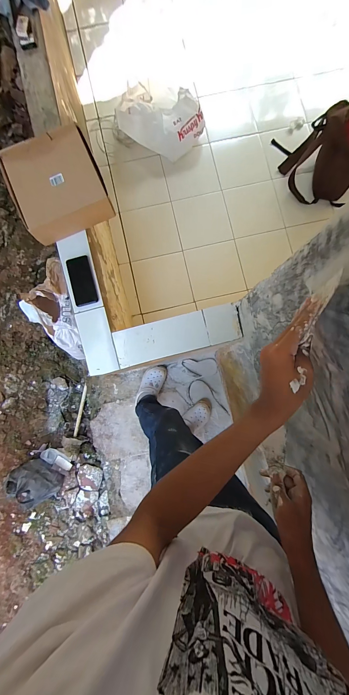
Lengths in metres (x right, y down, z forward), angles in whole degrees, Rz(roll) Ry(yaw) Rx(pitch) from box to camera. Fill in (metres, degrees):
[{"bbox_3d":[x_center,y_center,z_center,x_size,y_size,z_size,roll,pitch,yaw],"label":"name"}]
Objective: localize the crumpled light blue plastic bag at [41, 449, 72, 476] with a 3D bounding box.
[{"bbox_3d":[-0.675,0.650,1.467,0.192,0.065,0.085,40,88,-5],"label":"crumpled light blue plastic bag"}]

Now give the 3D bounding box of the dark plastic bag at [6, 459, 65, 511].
[{"bbox_3d":[-0.762,0.730,1.389,0.262,0.179,0.179,38,86,1],"label":"dark plastic bag"}]

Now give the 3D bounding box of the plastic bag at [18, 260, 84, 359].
[{"bbox_3d":[-0.481,-0.117,0.998,0.181,0.105,0.402,-8,113,3],"label":"plastic bag"}]

